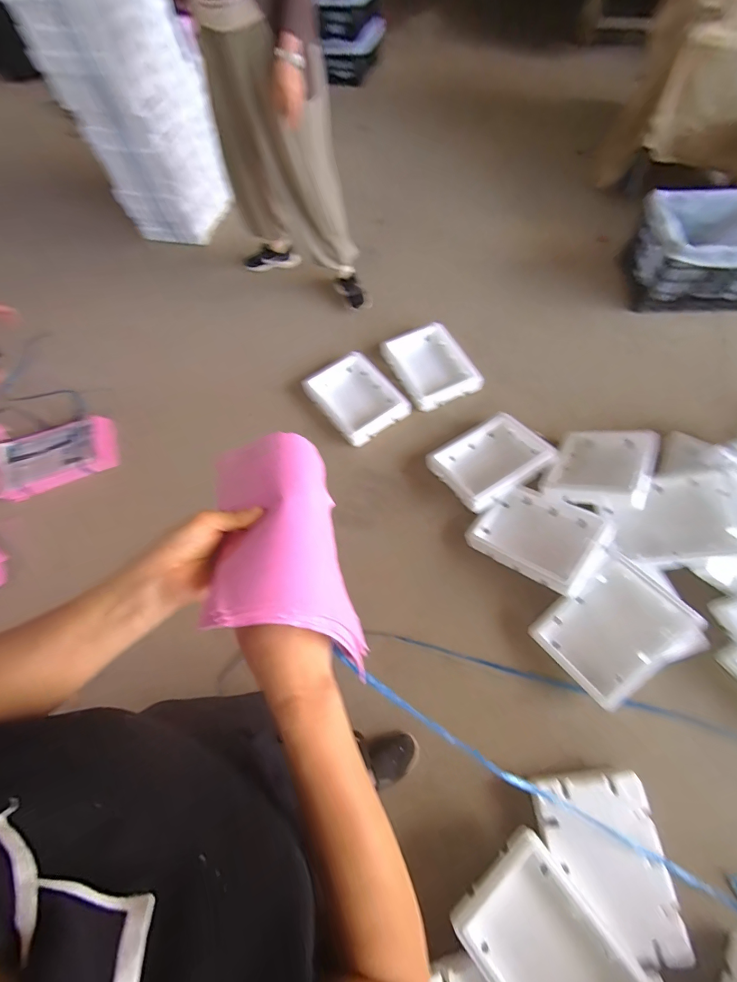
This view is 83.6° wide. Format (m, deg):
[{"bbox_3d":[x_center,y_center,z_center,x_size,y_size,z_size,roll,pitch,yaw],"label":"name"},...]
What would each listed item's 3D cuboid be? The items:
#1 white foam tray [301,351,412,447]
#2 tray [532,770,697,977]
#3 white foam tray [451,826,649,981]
[{"bbox_3d":[-0.046,-0.366,1.597,0.291,0.074,0.359,-38,69,-14],"label":"white foam tray"},{"bbox_3d":[0.568,0.876,0.968,0.261,0.057,0.357,-11,65,-3],"label":"tray"},{"bbox_3d":[0.386,0.994,0.880,0.269,0.074,0.347,-36,69,-13],"label":"white foam tray"}]

